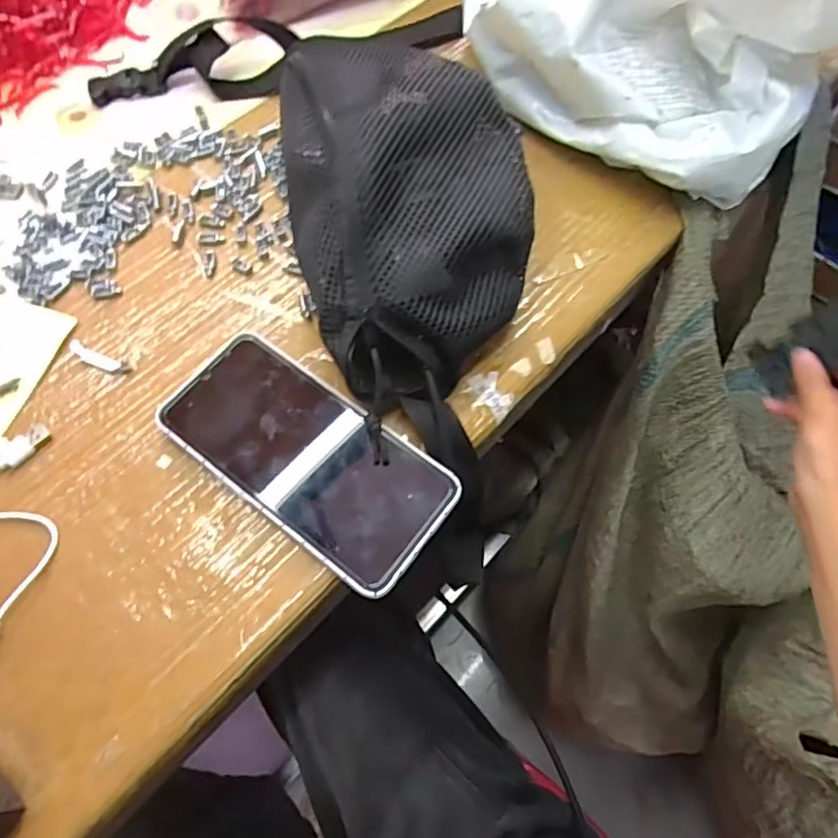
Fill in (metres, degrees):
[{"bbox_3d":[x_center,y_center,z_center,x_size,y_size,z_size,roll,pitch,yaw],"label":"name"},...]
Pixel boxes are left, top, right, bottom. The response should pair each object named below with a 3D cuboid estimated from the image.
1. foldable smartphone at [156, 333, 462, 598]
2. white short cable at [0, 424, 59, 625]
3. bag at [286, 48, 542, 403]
[{"bbox_3d":[-0.063,0.019,0.326,0.164,0.013,0.077,35,70,16],"label":"foldable smartphone"},{"bbox_3d":[-0.221,0.060,0.309,0.054,0.010,0.123,-19,65,-8],"label":"white short cable"},{"bbox_3d":[-0.006,-0.126,0.356,0.145,0.083,0.238,-11,65,-4],"label":"bag"}]

